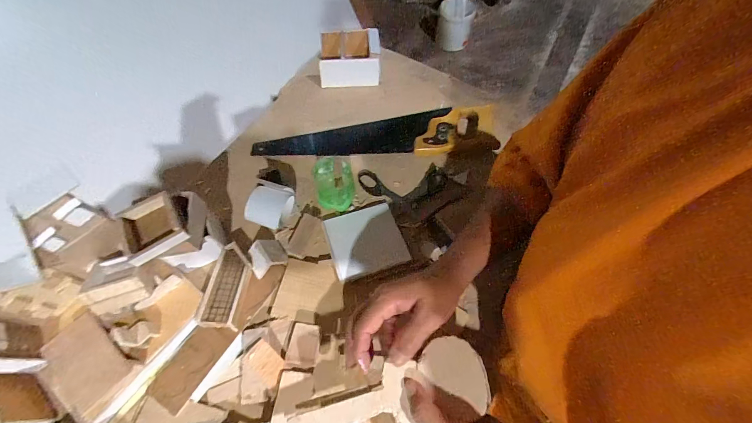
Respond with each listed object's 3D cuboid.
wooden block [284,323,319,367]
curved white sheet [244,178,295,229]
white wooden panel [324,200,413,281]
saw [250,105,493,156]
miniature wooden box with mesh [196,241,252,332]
[{"bbox_3d":[-0.089,0.163,0.394,0.036,0.013,0.049,4,64,3],"label":"wooden block"},{"bbox_3d":[-0.155,-0.009,0.479,0.054,0.046,0.064,15,65,8],"label":"curved white sheet"},{"bbox_3d":[-0.015,0.039,0.465,0.102,0.015,0.099,-16,65,-7],"label":"white wooden panel"},{"bbox_3d":[0.000,-0.124,0.553,0.412,0.026,0.097,-9,64,-4],"label":"saw"},{"bbox_3d":[-0.196,0.096,0.428,0.050,0.019,0.107,6,64,3],"label":"miniature wooden box with mesh"}]

